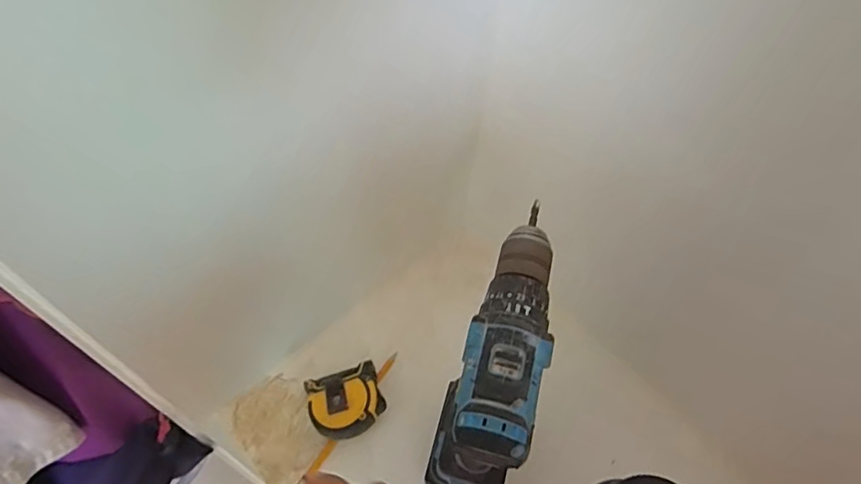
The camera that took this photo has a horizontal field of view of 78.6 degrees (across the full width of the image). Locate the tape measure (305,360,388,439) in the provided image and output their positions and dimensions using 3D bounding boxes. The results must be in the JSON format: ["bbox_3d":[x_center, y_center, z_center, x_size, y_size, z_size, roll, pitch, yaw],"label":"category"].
[{"bbox_3d":[-0.090,0.176,0.569,0.075,0.040,0.069,-16,60,-14],"label":"tape measure"}]

